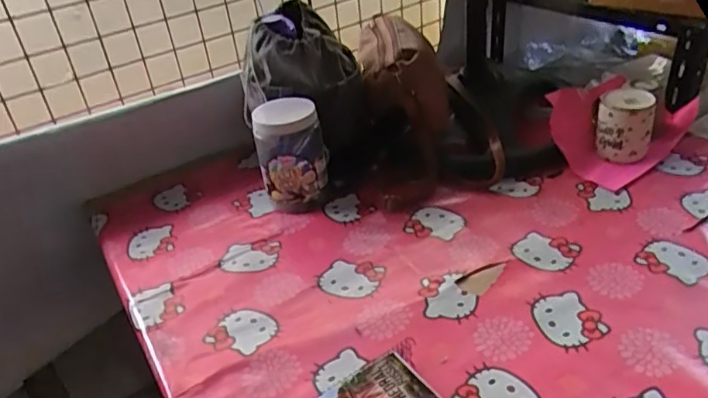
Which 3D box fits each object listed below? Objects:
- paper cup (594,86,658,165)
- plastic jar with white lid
[{"bbox_3d":[0.433,-0.117,0.944,0.082,0.100,0.081,9,36,24],"label":"paper cup"},{"bbox_3d":[-0.101,-0.074,0.943,0.102,0.168,0.102,-5,33,3],"label":"plastic jar with white lid"}]

